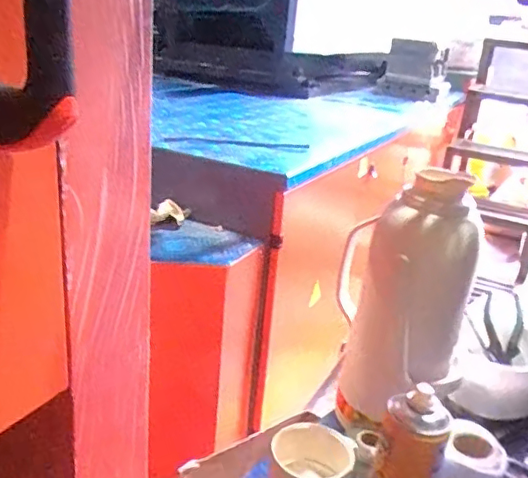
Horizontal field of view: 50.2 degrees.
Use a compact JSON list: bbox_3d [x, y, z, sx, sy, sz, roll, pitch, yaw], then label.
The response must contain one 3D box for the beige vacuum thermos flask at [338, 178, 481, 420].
[{"bbox_3d":[0.171,0.069,0.700,0.125,0.294,0.111,0,22,-15],"label":"beige vacuum thermos flask"}]

